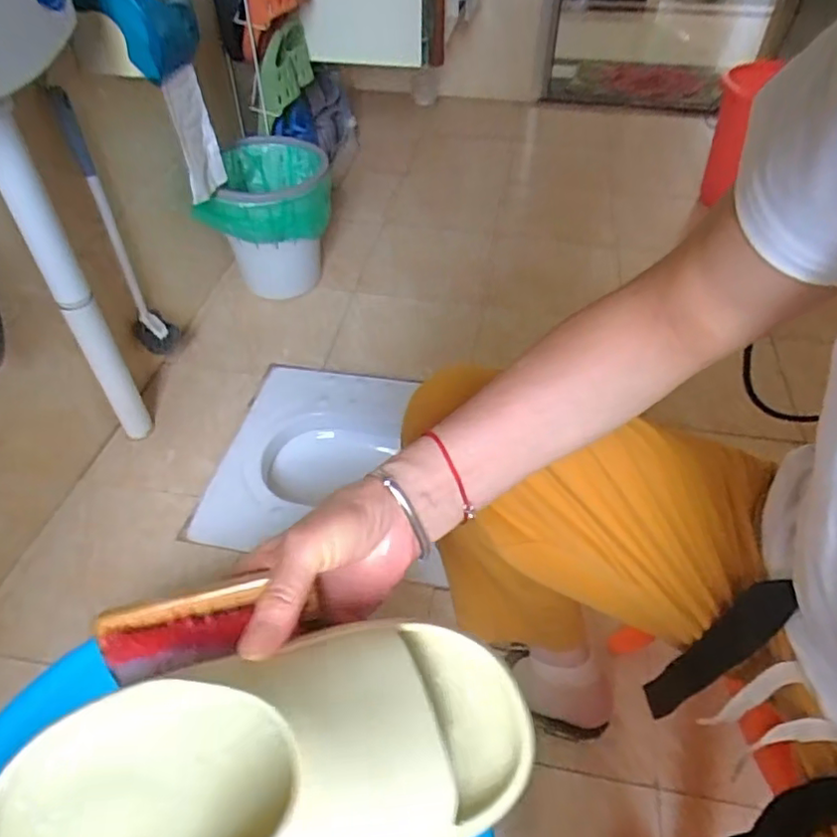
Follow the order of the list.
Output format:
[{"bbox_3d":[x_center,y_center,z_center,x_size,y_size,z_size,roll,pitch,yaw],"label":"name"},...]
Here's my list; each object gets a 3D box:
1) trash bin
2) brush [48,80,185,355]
[{"bbox_3d":[-0.293,-0.392,1.277,0.222,0.270,0.288,5,47,5],"label":"trash bin"},{"bbox_3d":[-0.480,-0.284,0.999,0.070,0.472,0.093,-19,49,-17],"label":"brush"}]

